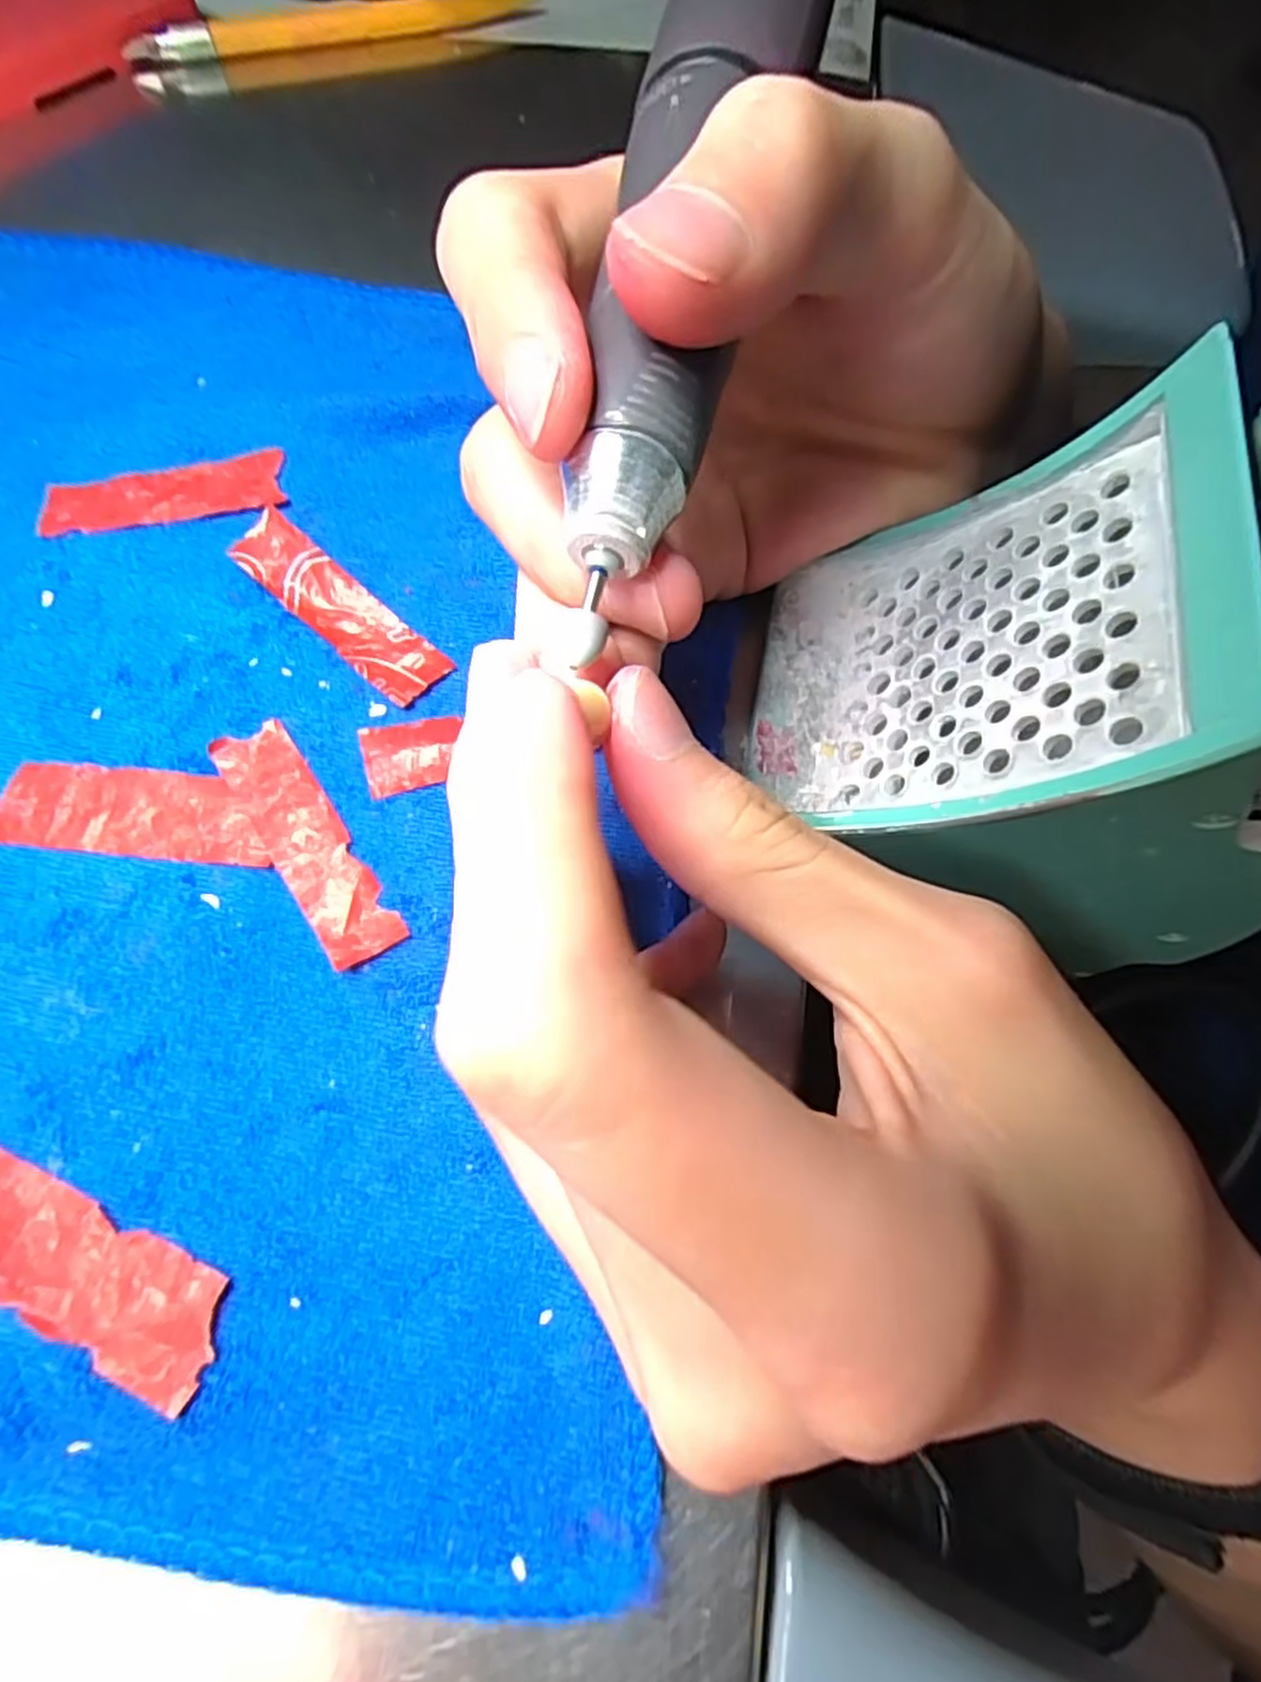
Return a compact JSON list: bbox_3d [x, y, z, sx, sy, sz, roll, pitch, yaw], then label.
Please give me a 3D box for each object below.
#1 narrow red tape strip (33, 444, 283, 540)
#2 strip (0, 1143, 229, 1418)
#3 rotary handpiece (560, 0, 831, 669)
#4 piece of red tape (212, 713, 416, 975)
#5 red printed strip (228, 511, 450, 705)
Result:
[{"bbox_3d":[-0.117,-0.087,0.185,0.059,0.004,0.016,-9,70,-4],"label":"narrow red tape strip"},{"bbox_3d":[-0.095,0.073,0.128,0.058,0.004,0.019,24,64,8],"label":"strip"},{"bbox_3d":[0.014,-0.112,0.121,0.026,0.031,0.152,11,75,3],"label":"rotary handpiece"},{"bbox_3d":[-0.068,-0.001,0.156,0.016,0.004,0.058,-34,75,-12],"label":"piece of red tape"},{"bbox_3d":[-0.068,-0.054,0.174,0.059,0.007,0.016,39,74,13],"label":"red printed strip"}]

